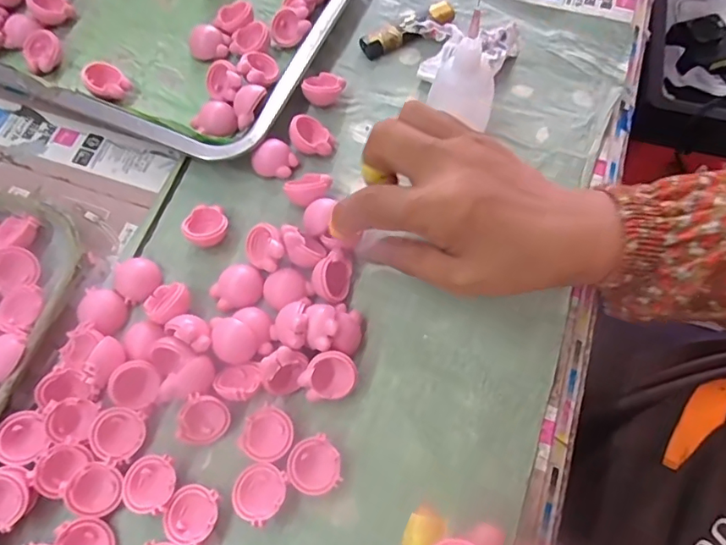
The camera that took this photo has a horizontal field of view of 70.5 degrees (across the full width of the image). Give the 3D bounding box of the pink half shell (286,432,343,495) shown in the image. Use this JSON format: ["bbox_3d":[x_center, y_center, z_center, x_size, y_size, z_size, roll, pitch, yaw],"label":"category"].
[{"bbox_3d":[-0.027,0.109,0.291,0.029,0.013,0.029,0,68,0],"label":"pink half shell"}]

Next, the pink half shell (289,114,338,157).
[{"bbox_3d":[-0.037,-0.098,0.371,0.030,0.021,0.028,0,68,0],"label":"pink half shell"}]

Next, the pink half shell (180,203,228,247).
[{"bbox_3d":[-0.105,-0.030,0.346,0.028,0.019,0.030,0,68,0],"label":"pink half shell"}]

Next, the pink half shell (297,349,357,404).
[{"bbox_3d":[-0.021,0.061,0.305,0.033,0.011,0.029,-11,100,-8],"label":"pink half shell"}]

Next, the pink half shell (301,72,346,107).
[{"bbox_3d":[-0.028,-0.139,0.389,0.028,0.020,0.027,18,70,7],"label":"pink half shell"}]

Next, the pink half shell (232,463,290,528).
[{"bbox_3d":[-0.057,0.122,0.286,0.028,0.019,0.029,27,71,10],"label":"pink half shell"}]

